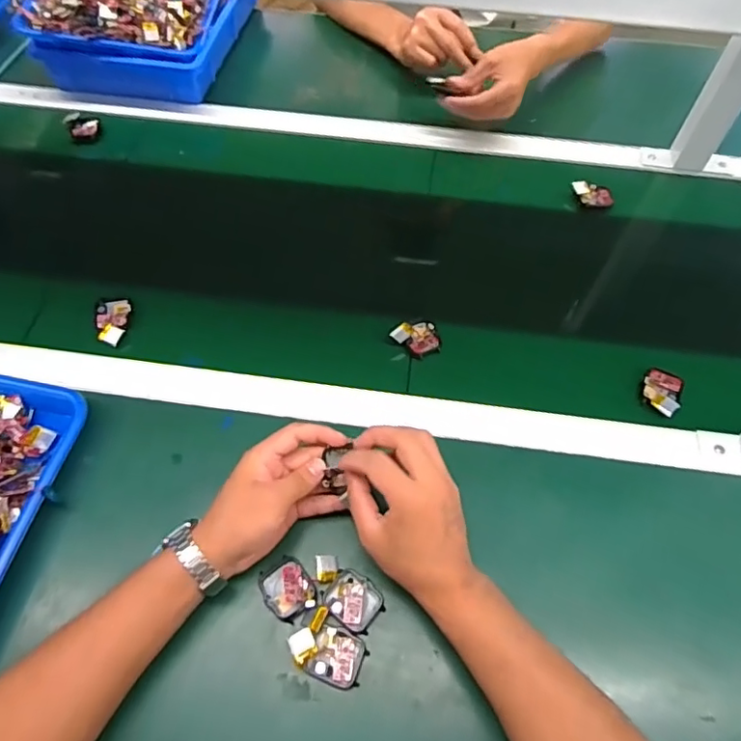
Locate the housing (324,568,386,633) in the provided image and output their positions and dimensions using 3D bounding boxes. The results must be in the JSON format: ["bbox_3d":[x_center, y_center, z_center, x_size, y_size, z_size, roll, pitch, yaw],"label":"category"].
[{"bbox_3d":[-0.014,0.190,0.459,0.044,0.012,0.040,29,62,15],"label":"housing"}]

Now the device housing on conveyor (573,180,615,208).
[{"bbox_3d":[0.289,-0.229,0.724,0.052,0.014,0.034,5,58,1],"label":"device housing on conveyor"}]

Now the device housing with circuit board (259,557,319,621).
[{"bbox_3d":[-0.068,0.180,0.458,0.039,0.016,0.046,-29,63,-18],"label":"device housing with circuit board"}]

